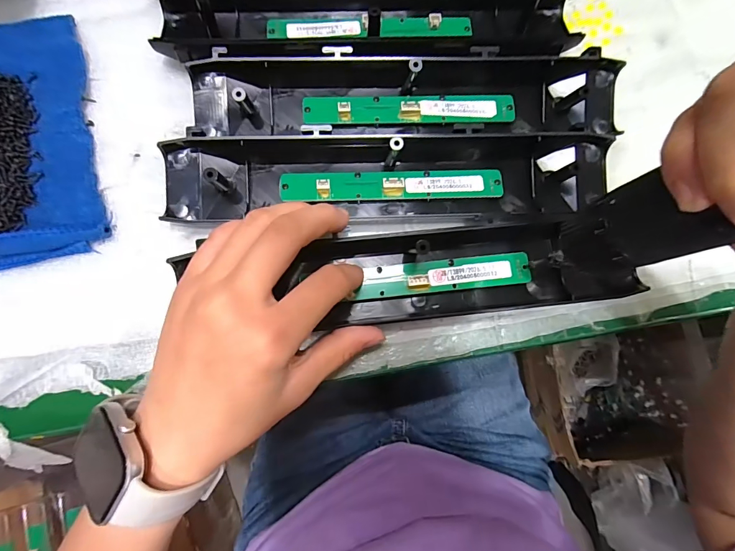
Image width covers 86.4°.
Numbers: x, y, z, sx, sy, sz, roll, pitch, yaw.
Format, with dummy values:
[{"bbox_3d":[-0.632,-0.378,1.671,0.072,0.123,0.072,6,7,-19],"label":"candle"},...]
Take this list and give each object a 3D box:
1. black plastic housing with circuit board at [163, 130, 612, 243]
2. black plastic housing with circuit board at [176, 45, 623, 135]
[{"bbox_3d":[0.017,-0.062,0.240,0.273,0.025,0.067,-1,79,-3],"label":"black plastic housing with circuit board"},{"bbox_3d":[0.028,-0.115,0.250,0.270,0.025,0.053,-3,79,-3],"label":"black plastic housing with circuit board"}]

